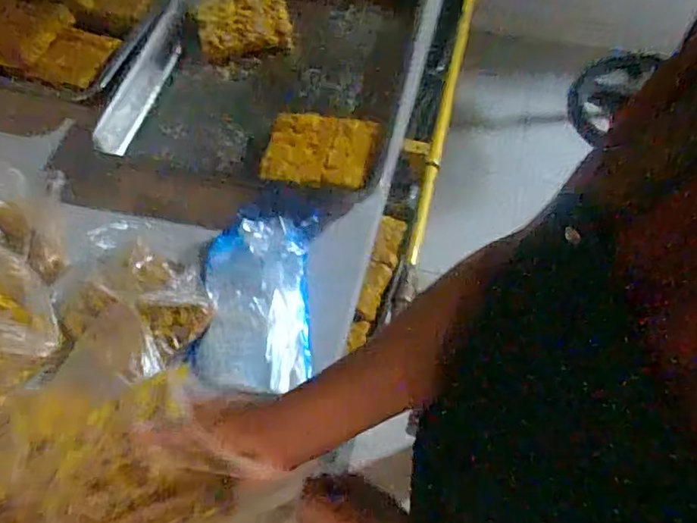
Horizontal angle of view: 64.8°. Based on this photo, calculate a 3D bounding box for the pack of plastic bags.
[{"bbox_3d":[-0.103,0.040,0.611,0.119,0.031,0.200,-1,61,3],"label":"pack of plastic bags"}]

